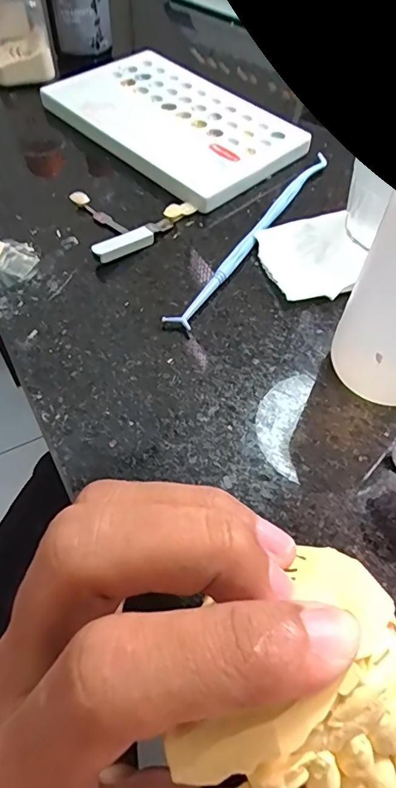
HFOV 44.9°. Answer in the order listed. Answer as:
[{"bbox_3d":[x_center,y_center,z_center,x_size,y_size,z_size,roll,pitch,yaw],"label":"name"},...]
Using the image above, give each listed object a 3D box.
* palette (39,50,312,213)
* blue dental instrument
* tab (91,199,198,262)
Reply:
[{"bbox_3d":[-0.017,-0.175,0.304,0.153,0.010,0.097,40,66,21],"label":"palette"},{"bbox_3d":[0.033,-0.086,0.252,0.010,0.005,0.157,30,60,17],"label":"blue dental instrument"},{"bbox_3d":[-0.025,-0.085,0.249,0.009,0.012,0.067,39,63,21],"label":"tab"}]

